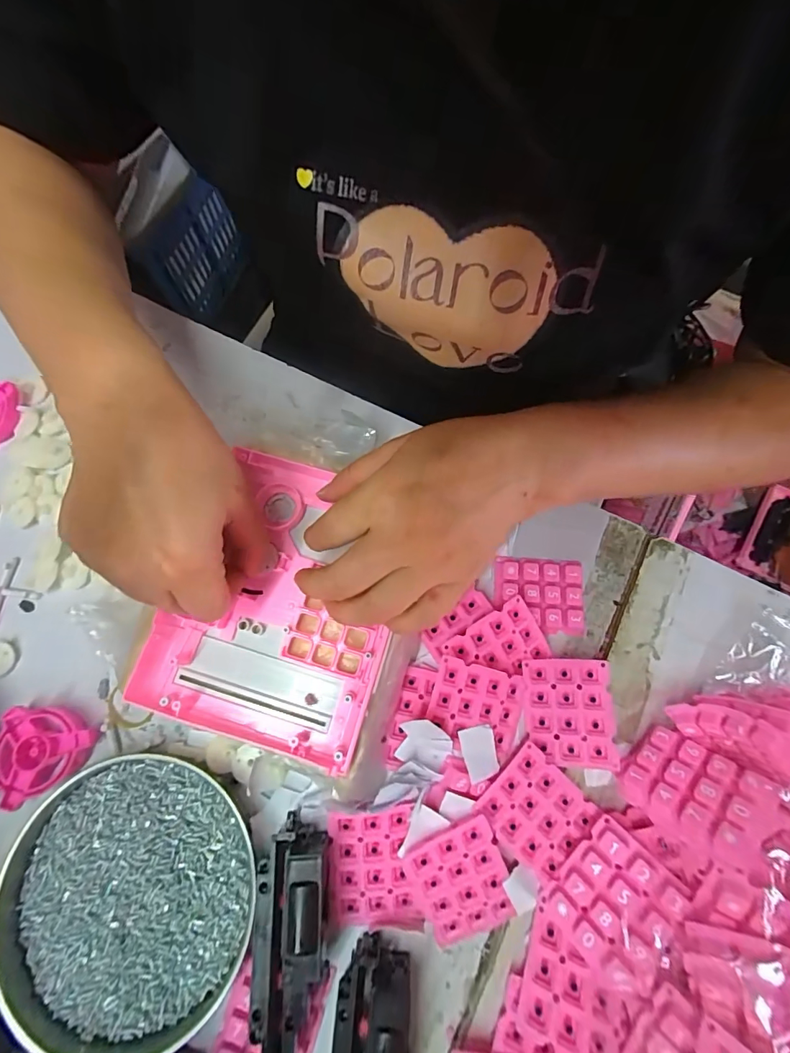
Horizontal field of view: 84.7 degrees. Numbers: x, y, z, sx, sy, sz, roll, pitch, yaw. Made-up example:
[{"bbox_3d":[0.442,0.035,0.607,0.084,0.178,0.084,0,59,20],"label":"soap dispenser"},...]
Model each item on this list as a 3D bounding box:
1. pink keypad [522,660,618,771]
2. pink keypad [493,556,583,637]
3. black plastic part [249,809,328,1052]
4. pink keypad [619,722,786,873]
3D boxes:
[{"bbox_3d":[0.103,0.110,0.258,0.049,0.008,0.058,3,73,1],"label":"pink keypad"},{"bbox_3d":[0.097,0.045,0.290,0.058,0.008,0.048,4,73,1],"label":"pink keypad"},{"bbox_3d":[-0.053,0.210,0.221,0.036,0.029,0.099,-4,73,-1],"label":"black plastic part"},{"bbox_3d":[0.152,0.134,0.221,0.046,0.060,0.012,-42,120,-22],"label":"pink keypad"}]

